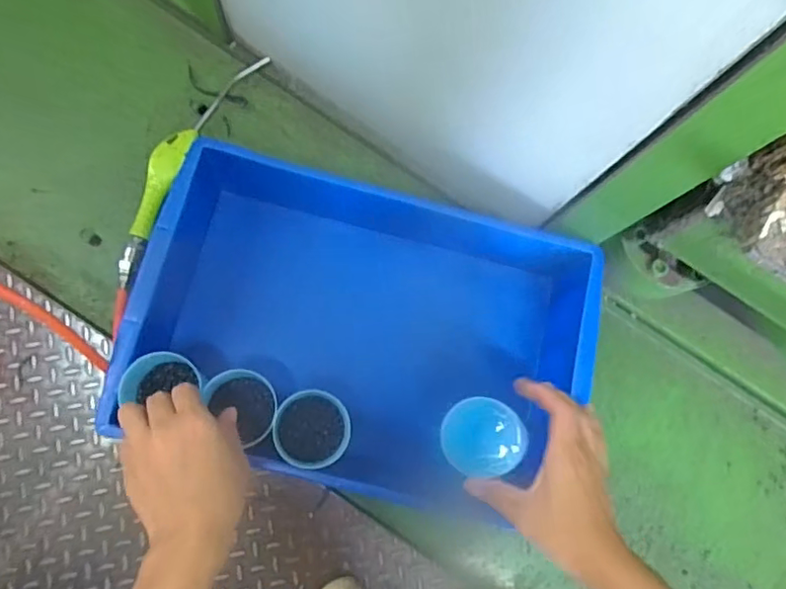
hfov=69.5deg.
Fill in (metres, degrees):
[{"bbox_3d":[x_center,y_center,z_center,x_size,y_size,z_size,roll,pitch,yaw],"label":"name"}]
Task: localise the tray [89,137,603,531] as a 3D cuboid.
[{"bbox_3d":[-0.021,0.042,0.554,0.407,0.129,0.280,13,81,-4],"label":"tray"}]

